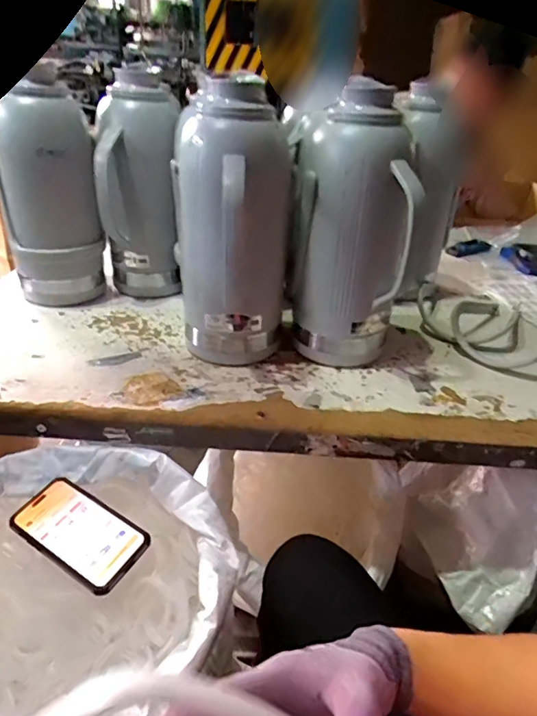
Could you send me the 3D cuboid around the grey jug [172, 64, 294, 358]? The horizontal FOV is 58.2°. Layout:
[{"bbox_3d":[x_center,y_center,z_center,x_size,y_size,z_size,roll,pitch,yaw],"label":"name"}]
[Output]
[{"bbox_3d":[-0.060,-0.175,0.691,0.140,0.348,0.136,23,37,28],"label":"grey jug"}]

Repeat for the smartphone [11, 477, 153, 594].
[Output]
[{"bbox_3d":[-0.226,0.205,0.576,0.161,0.010,0.082,23,48,22],"label":"smartphone"}]

